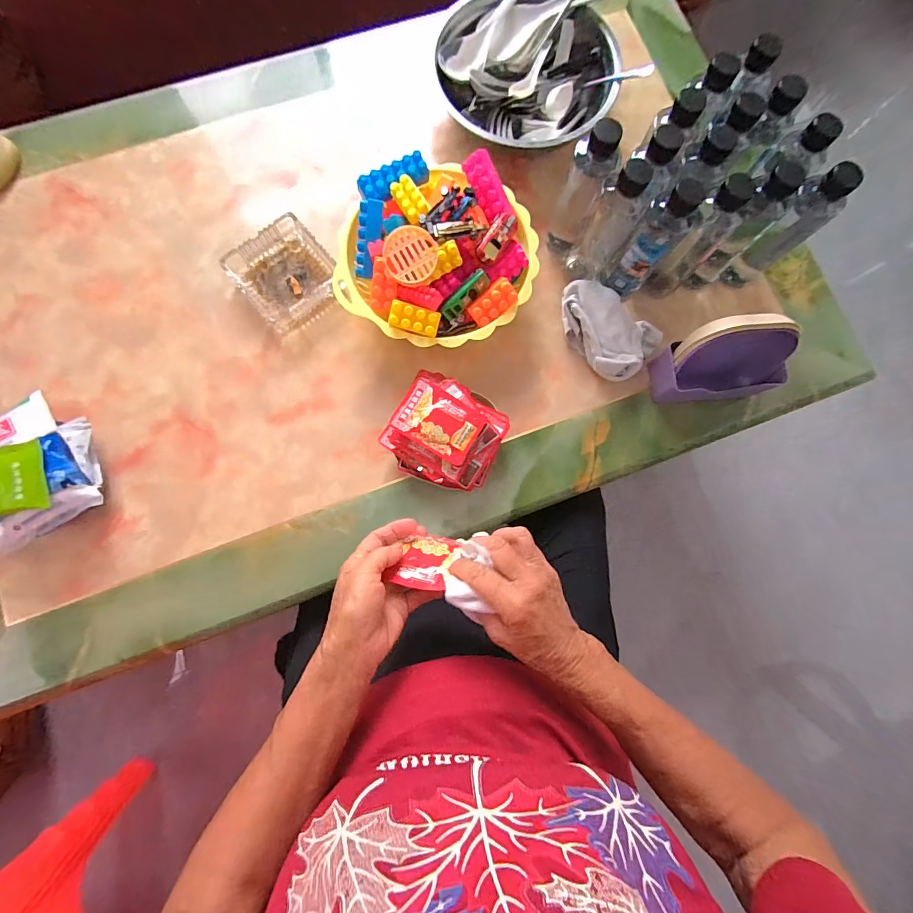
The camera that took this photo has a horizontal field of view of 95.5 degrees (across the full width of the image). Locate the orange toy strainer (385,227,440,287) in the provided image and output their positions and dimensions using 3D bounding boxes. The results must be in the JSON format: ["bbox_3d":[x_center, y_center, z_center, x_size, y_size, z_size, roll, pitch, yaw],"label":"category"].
[{"bbox_3d":[-0.053,-0.232,0.482,0.060,0.014,0.061,-4,95,-4],"label":"orange toy strainer"}]

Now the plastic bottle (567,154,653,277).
[{"bbox_3d":[0.192,-0.290,0.506,0.058,0.166,0.064,31,82,3],"label":"plastic bottle"}]

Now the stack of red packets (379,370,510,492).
[{"bbox_3d":[-0.013,-0.027,0.521,0.133,0.064,0.124,33,82,4],"label":"stack of red packets"}]

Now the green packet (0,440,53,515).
[{"bbox_3d":[-0.504,0.028,0.459,0.085,0.015,0.076,-16,82,-4],"label":"green packet"}]

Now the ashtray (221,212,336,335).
[{"bbox_3d":[-0.230,-0.247,0.563,0.118,0.033,0.123,-39,84,-7],"label":"ashtray"}]

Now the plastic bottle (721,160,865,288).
[{"bbox_3d":[0.398,-0.272,0.506,0.047,0.175,0.048,0,81,-1],"label":"plastic bottle"}]

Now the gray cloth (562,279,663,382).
[{"bbox_3d":[0.197,-0.173,0.557,0.138,0.042,0.098,42,82,5],"label":"gray cloth"}]

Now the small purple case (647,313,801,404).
[{"bbox_3d":[0.329,-0.117,0.505,0.149,0.122,0.079,-3,81,-2],"label":"small purple case"}]

